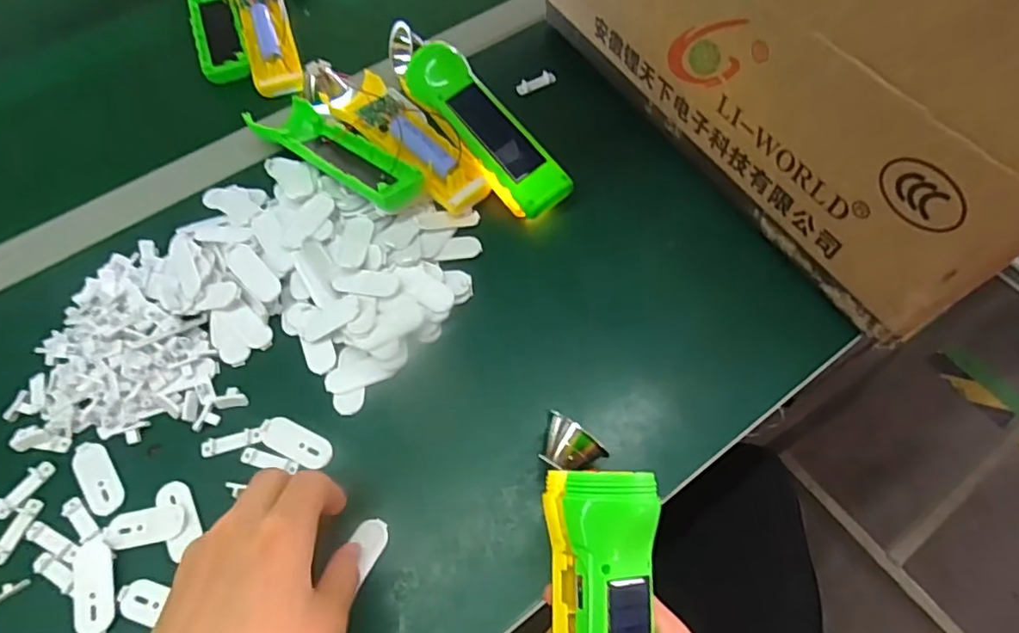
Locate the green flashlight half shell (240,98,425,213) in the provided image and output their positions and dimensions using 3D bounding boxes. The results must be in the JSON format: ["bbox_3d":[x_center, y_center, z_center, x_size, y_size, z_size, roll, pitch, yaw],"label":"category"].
[{"bbox_3d":[-0.132,-0.130,0.427,0.154,0.029,0.049,34,68,17],"label":"green flashlight half shell"}]

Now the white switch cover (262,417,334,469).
[{"bbox_3d":[-0.134,0.080,0.360,0.047,0.004,0.021,23,65,13],"label":"white switch cover"}]

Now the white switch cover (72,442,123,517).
[{"bbox_3d":[-0.252,0.099,0.350,0.018,0.004,0.051,-35,67,-16],"label":"white switch cover"}]

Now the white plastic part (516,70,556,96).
[{"bbox_3d":[0.023,-0.206,0.501,0.037,0.006,0.012,-28,65,-13],"label":"white plastic part"}]

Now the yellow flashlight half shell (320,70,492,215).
[{"bbox_3d":[-0.082,-0.140,0.447,0.050,0.037,0.155,-39,68,-18],"label":"yellow flashlight half shell"}]

